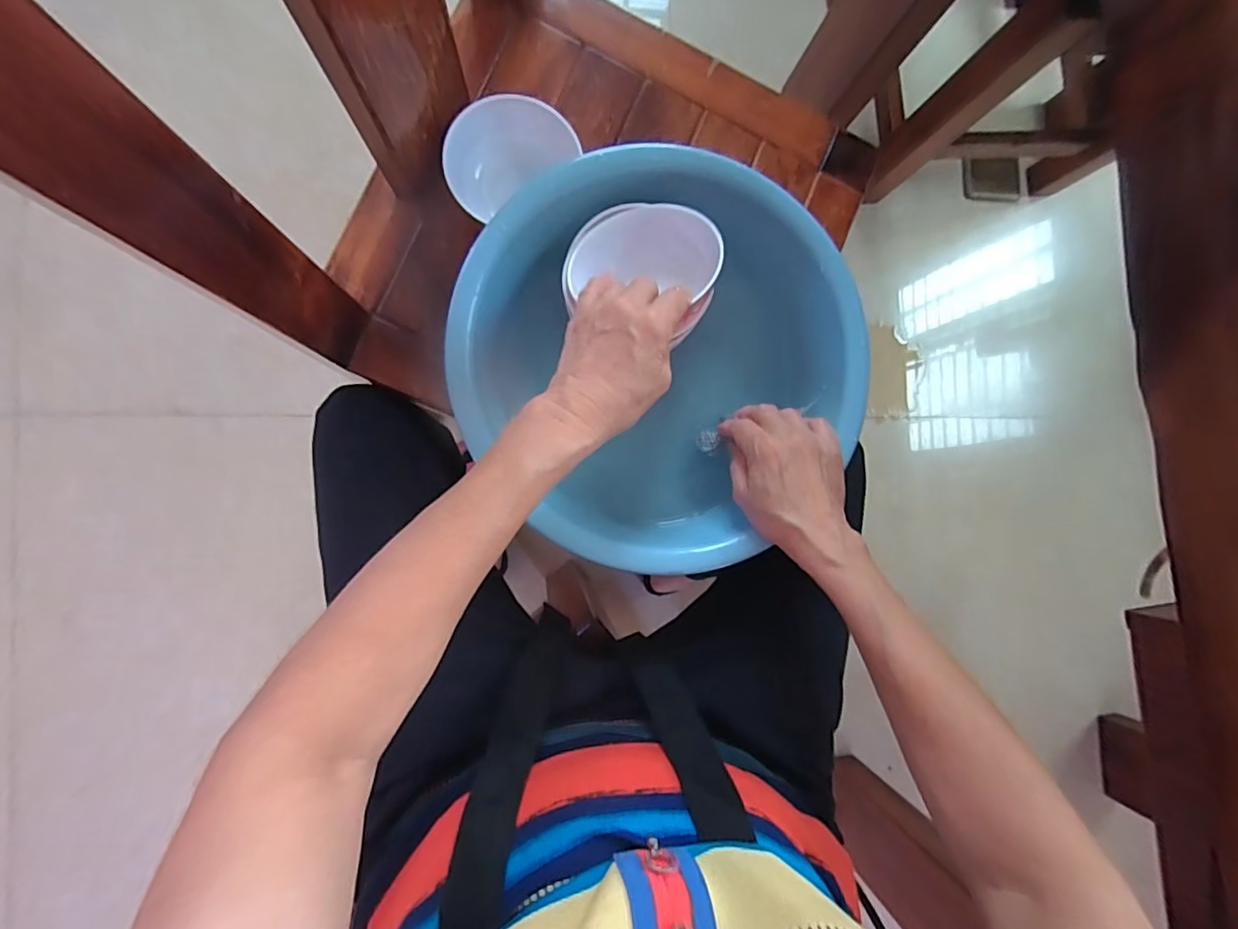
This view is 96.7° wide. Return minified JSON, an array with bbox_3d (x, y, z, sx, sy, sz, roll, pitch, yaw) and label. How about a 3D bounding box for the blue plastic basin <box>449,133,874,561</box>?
[{"bbox_3d":[0.029,-0.085,0.474,0.303,0.125,0.302,0,88,-8],"label":"blue plastic basin"}]

